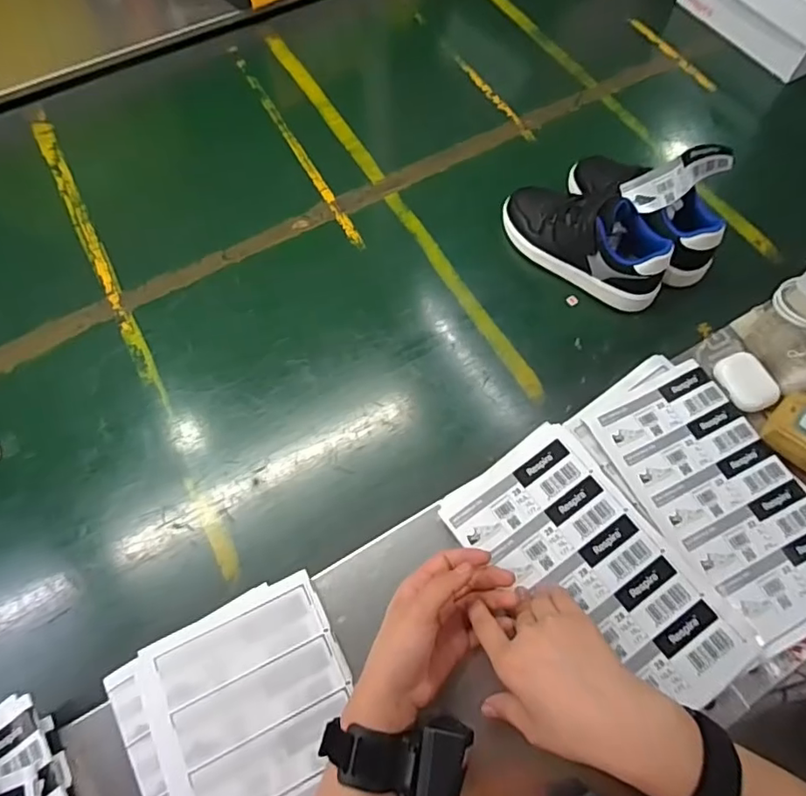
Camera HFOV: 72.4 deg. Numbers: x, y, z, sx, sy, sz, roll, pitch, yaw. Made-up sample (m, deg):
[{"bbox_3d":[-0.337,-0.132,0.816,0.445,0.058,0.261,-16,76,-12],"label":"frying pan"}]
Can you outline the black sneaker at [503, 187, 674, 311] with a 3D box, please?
[{"bbox_3d":[0.205,-0.182,0.613,0.200,0.083,0.074,38,69,15],"label":"black sneaker"}]

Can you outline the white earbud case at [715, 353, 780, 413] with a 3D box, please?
[{"bbox_3d":[0.339,-0.017,0.541,0.044,0.017,0.059,-15,66,-9],"label":"white earbud case"}]

